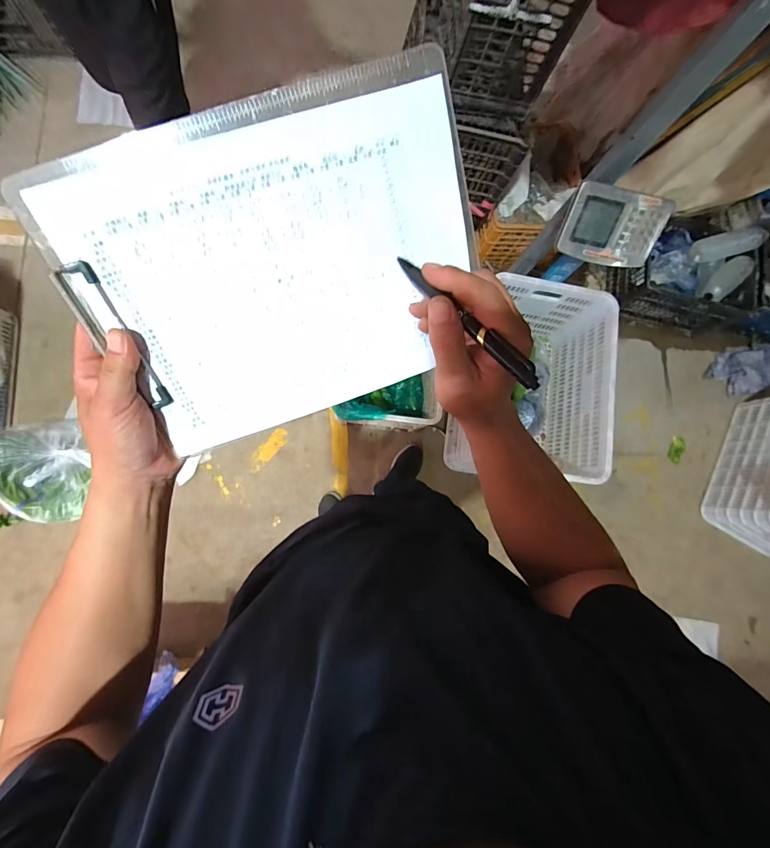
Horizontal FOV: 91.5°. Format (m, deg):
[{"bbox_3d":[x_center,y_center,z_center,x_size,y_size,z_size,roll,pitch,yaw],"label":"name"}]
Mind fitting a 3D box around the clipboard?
[{"bbox_3d":[-0.073,-0.118,0.297,0.302,0.008,0.223,-21,115,-4],"label":"clipboard"}]

